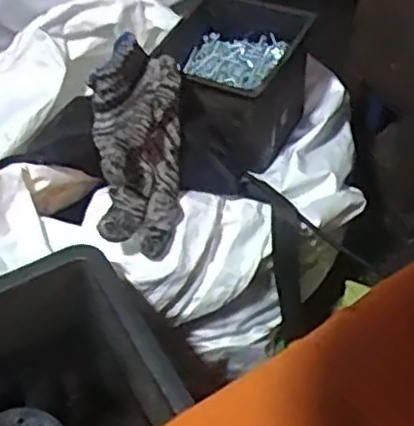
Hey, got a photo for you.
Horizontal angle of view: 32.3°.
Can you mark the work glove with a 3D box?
[{"bbox_3d":[-0.059,-0.060,0.624,0.081,0.063,0.193,-5,86,0],"label":"work glove"}]

